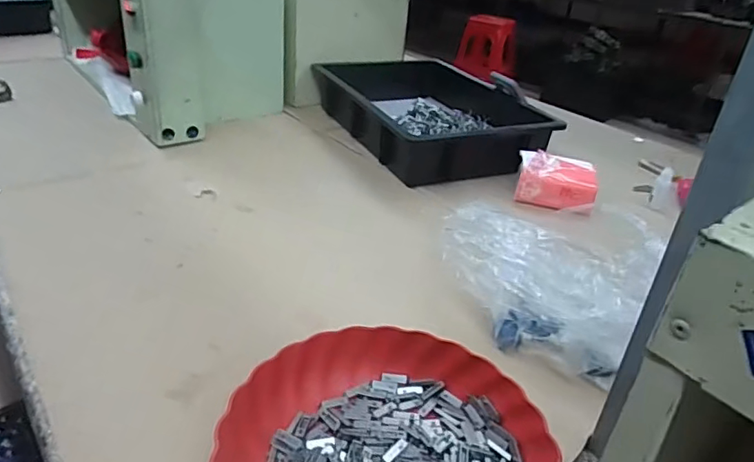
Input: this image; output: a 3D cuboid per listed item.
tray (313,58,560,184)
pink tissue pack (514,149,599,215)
[{"bbox_3d":[0.092,-0.240,1.069,0.329,0.092,0.486,-8,33,-21],"label":"tray"},{"bbox_3d":[0.284,-0.082,0.849,0.124,0.065,0.087,17,33,19],"label":"pink tissue pack"}]

